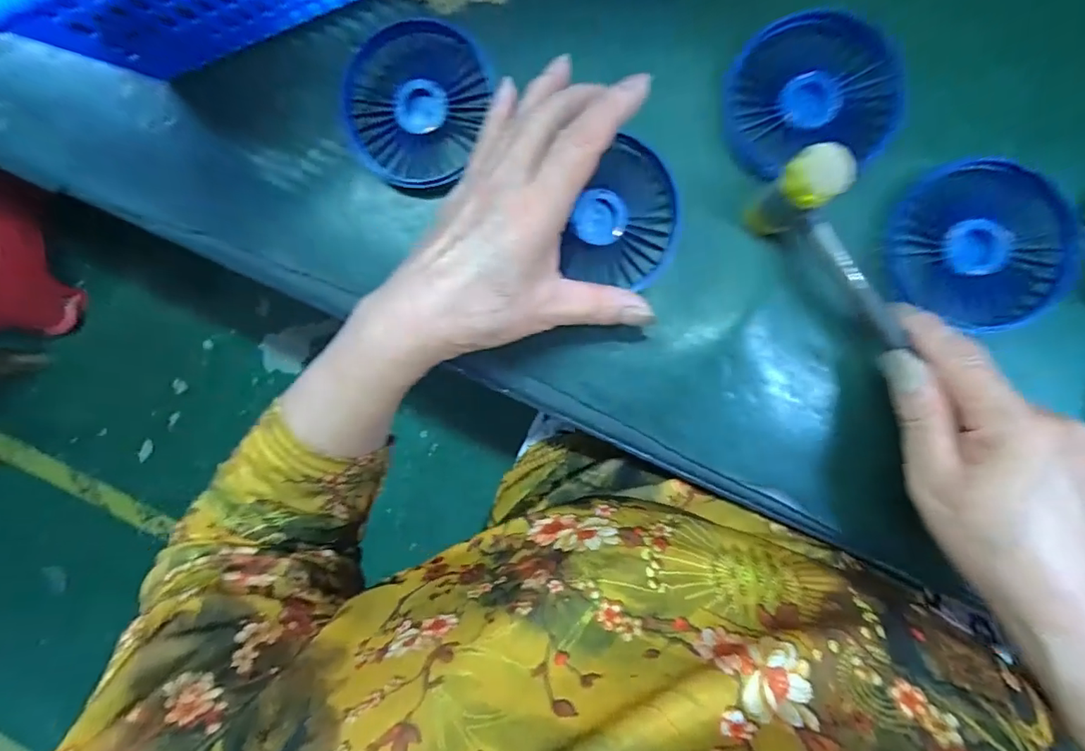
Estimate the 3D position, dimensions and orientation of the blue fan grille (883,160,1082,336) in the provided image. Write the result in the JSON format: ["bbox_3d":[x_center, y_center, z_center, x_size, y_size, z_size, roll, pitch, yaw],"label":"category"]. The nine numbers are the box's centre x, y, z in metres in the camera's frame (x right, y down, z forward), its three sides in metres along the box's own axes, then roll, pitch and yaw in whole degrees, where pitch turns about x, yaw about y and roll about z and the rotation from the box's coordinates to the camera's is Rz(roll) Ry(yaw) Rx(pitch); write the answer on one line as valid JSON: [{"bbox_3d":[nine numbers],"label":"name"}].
[{"bbox_3d":[0.225,-0.067,0.270,0.088,0.016,0.080,0,90,5],"label":"blue fan grille"}]

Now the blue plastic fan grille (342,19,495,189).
[{"bbox_3d":[-0.072,-0.155,0.298,0.078,0.018,0.085,0,90,5],"label":"blue plastic fan grille"}]

